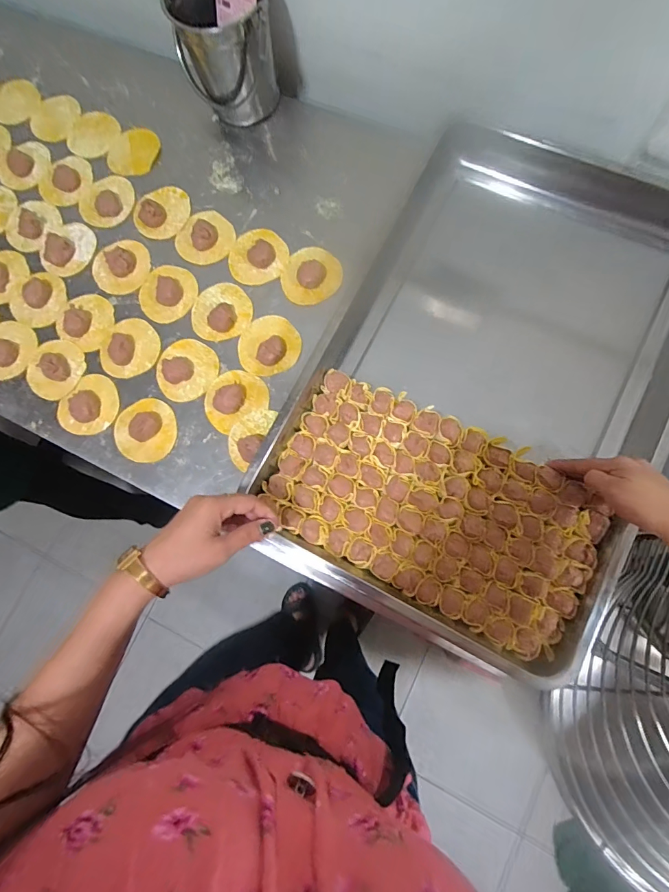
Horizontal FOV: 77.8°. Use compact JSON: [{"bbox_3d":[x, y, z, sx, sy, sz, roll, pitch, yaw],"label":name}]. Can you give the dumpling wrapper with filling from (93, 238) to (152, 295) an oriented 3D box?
[{"bbox_3d":[-0.301,-0.255,0.582,0.081,0.021,0.072,-36,78,-3],"label":"dumpling wrapper with filling"}]

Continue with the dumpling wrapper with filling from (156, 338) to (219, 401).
[{"bbox_3d":[-0.197,-0.102,0.544,0.077,0.016,0.081,-1,78,4],"label":"dumpling wrapper with filling"}]

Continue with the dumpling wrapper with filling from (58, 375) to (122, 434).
[{"bbox_3d":[-0.322,-0.055,0.543,0.074,0.028,0.081,-1,78,4],"label":"dumpling wrapper with filling"}]

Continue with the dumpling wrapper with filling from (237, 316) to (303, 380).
[{"bbox_3d":[-0.086,-0.133,0.541,0.078,0.023,0.082,-1,78,4],"label":"dumpling wrapper with filling"}]

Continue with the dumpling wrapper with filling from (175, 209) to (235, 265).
[{"bbox_3d":[-0.184,-0.296,0.582,0.078,0.012,0.081,-1,78,4],"label":"dumpling wrapper with filling"}]

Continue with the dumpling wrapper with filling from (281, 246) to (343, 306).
[{"bbox_3d":[-0.032,-0.231,0.562,0.076,0.014,0.085,22,81,9],"label":"dumpling wrapper with filling"}]

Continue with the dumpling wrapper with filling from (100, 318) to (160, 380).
[{"bbox_3d":[-0.276,-0.134,0.552,0.075,0.024,0.084,23,81,9],"label":"dumpling wrapper with filling"}]

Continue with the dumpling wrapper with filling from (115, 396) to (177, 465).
[{"bbox_3d":[-0.245,-0.021,0.533,0.074,0.012,0.085,-16,77,1],"label":"dumpling wrapper with filling"}]

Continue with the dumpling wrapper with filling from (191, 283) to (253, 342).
[{"bbox_3d":[-0.153,-0.185,0.558,0.080,0.015,0.079,-1,78,4],"label":"dumpling wrapper with filling"}]

